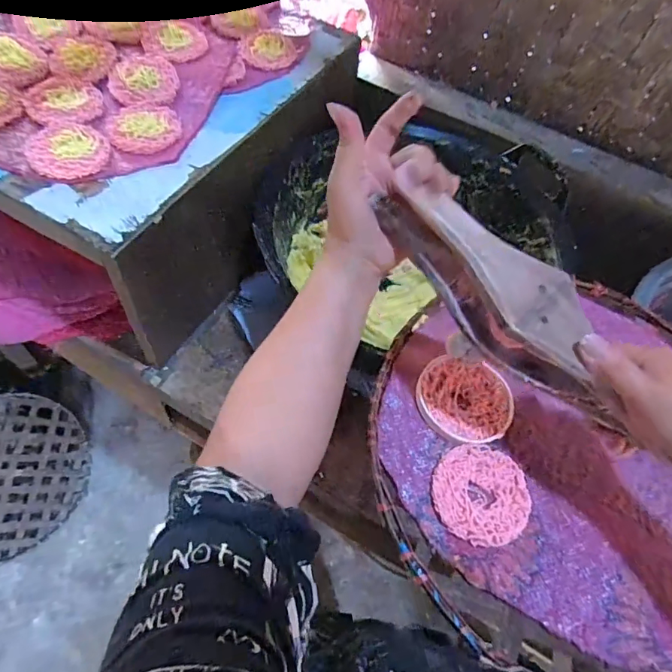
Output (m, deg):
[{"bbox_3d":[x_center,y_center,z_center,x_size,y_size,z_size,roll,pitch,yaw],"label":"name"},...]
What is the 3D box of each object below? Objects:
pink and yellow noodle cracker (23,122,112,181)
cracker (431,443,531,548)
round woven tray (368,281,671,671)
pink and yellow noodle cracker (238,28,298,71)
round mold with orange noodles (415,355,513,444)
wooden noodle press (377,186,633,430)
[{"bbox_3d":[-0.284,-0.197,0.487,0.086,0.009,0.073,41,64,19],"label":"pink and yellow noodle cracker"},{"bbox_3d":[0.119,0.127,0.377,0.079,0.009,0.076,2,58,-3],"label":"cracker"},{"bbox_3d":[0.228,0.110,0.406,0.381,0.029,0.339,-10,59,-10],"label":"round woven tray"},{"bbox_3d":[-0.091,-0.395,0.635,0.073,0.016,0.097,9,58,1],"label":"pink and yellow noodle cracker"},{"bbox_3d":[0.116,0.056,0.418,0.086,0.009,0.079,2,58,-3],"label":"round mold with orange noodles"},{"bbox_3d":[0.115,-0.029,0.324,0.060,0.048,0.205,-37,79,-24],"label":"wooden noodle press"}]

